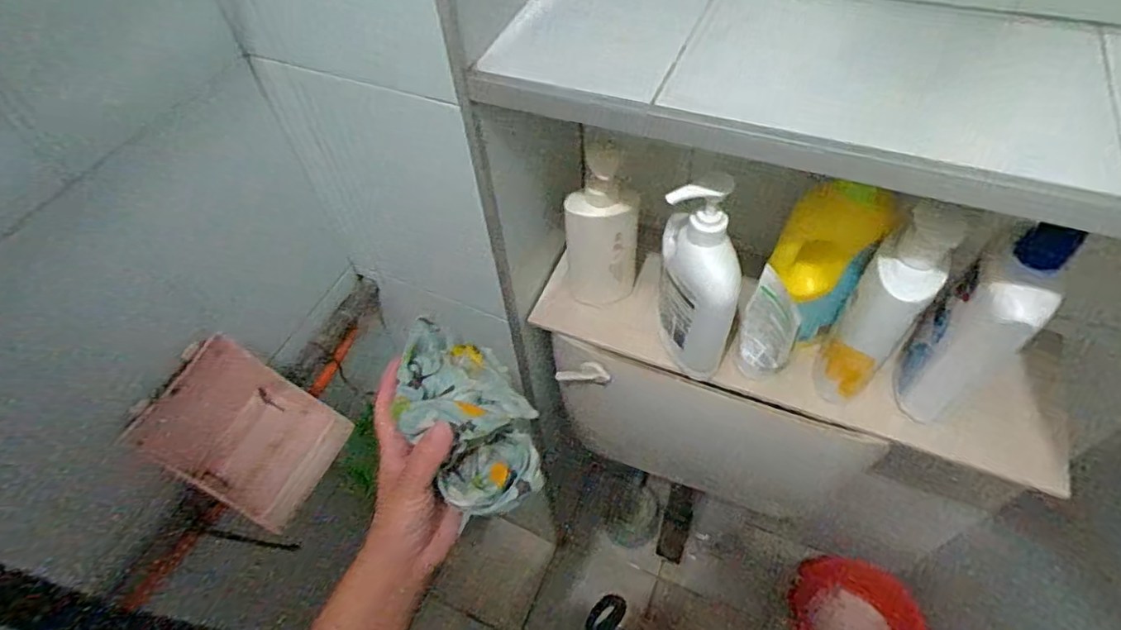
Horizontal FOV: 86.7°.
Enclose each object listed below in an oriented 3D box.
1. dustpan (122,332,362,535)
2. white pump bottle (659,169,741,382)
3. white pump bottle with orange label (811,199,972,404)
[{"bbox_3d":[-0.323,0.117,0.623,0.131,0.127,0.133,22,58,19],"label":"dustpan"},{"bbox_3d":[0.136,-0.044,0.610,0.061,0.247,0.110,-15,53,-7],"label":"white pump bottle"},{"bbox_3d":[0.314,0.004,0.590,0.061,0.256,0.065,29,60,23],"label":"white pump bottle with orange label"}]

